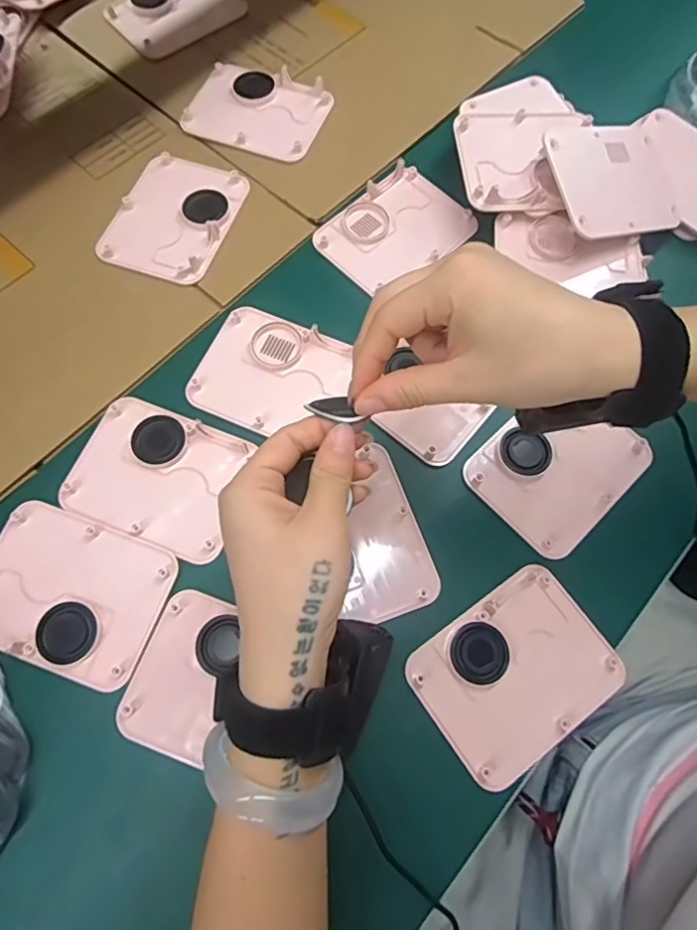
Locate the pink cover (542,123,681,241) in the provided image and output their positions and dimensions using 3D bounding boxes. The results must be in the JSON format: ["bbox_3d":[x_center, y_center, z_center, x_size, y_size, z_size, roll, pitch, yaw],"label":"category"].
[{"bbox_3d":[0.221,-0.237,0.466,0.123,0.008,0.096,-18,87,-25],"label":"pink cover"}]

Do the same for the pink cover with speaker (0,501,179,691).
[{"bbox_3d":[-0.189,0.085,0.378,0.124,0.006,0.094,20,71,5],"label":"pink cover with speaker"}]

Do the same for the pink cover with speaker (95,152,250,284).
[{"bbox_3d":[-0.150,-0.215,0.484,0.095,0.013,0.121,18,70,4],"label":"pink cover with speaker"}]

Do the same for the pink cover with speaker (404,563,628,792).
[{"bbox_3d":[0.112,0.137,0.374,0.124,0.011,0.096,-33,75,-13],"label":"pink cover with speaker"}]

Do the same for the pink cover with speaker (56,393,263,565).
[{"bbox_3d":[-0.138,0.007,0.409,0.121,0.010,0.092,21,71,6],"label":"pink cover with speaker"}]

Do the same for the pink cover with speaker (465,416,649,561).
[{"bbox_3d":[0.159,-0.001,0.420,0.121,0.010,0.097,-41,77,-15],"label":"pink cover with speaker"}]

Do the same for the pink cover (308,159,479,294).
[{"bbox_3d":[0.043,-0.207,0.492,0.124,0.010,0.091,-42,77,-15],"label":"pink cover"}]

